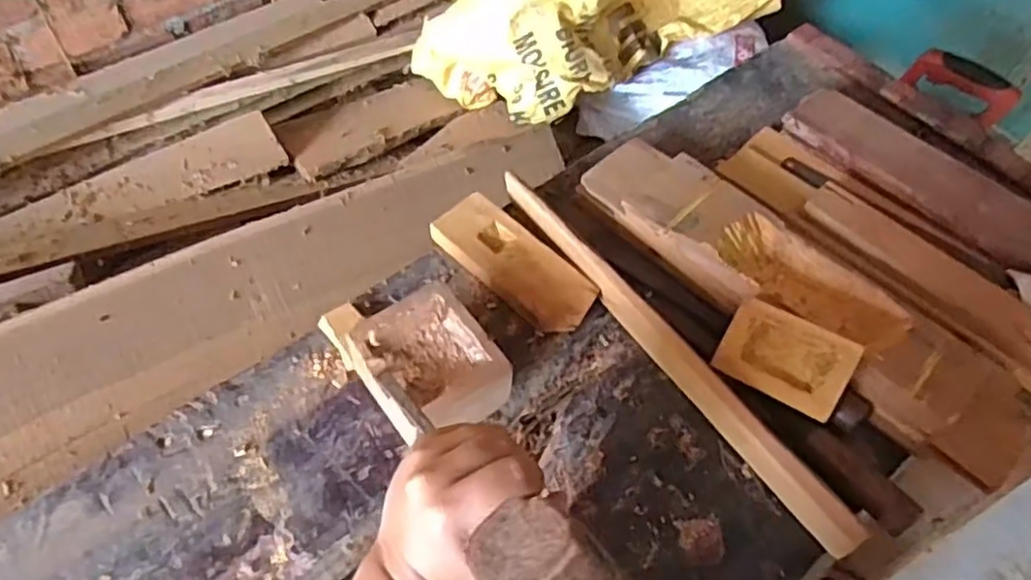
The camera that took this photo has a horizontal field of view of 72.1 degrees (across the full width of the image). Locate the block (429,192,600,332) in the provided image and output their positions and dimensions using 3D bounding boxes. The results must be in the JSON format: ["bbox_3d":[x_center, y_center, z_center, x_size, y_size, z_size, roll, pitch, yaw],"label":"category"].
[{"bbox_3d":[-0.002,-0.022,0.629,0.156,0.025,0.064,39,62,21],"label":"block"}]

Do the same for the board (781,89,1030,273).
[{"bbox_3d":[0.425,-0.081,0.673,0.360,0.038,0.075,40,62,21],"label":"board"}]

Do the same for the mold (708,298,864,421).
[{"bbox_3d":[0.209,0.052,0.548,0.093,0.018,0.064,28,88,25],"label":"mold"}]

